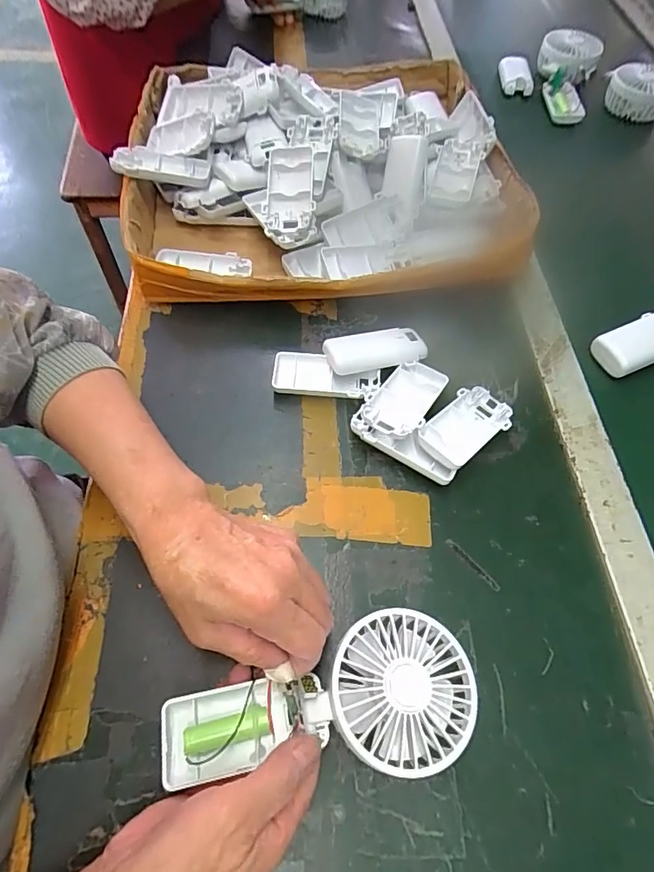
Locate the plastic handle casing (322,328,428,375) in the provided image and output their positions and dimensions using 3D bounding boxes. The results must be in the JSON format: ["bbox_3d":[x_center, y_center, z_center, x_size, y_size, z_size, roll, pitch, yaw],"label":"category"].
[{"bbox_3d":[0.045,-0.080,0.443,0.091,0.013,0.042,-12,61,-9],"label":"plastic handle casing"}]

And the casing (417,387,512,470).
[{"bbox_3d":[0.121,-0.009,0.411,0.093,0.026,0.048,-36,68,-20],"label":"casing"}]

